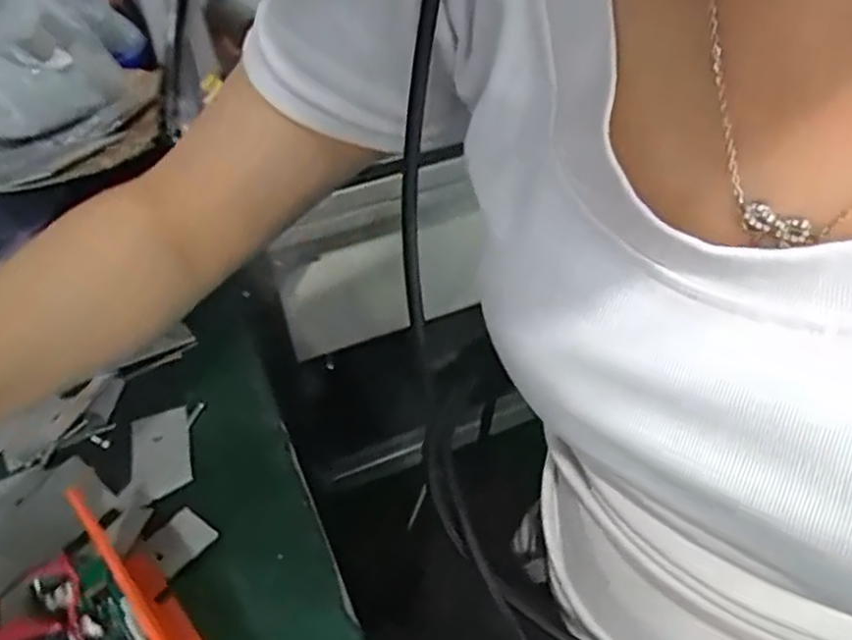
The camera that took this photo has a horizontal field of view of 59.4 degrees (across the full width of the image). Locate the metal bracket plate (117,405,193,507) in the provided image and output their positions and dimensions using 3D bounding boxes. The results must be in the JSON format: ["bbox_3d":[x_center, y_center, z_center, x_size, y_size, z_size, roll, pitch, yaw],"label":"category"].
[{"bbox_3d":[-0.139,0.070,0.387,0.033,0.004,0.070,-15,33,-12],"label":"metal bracket plate"}]

